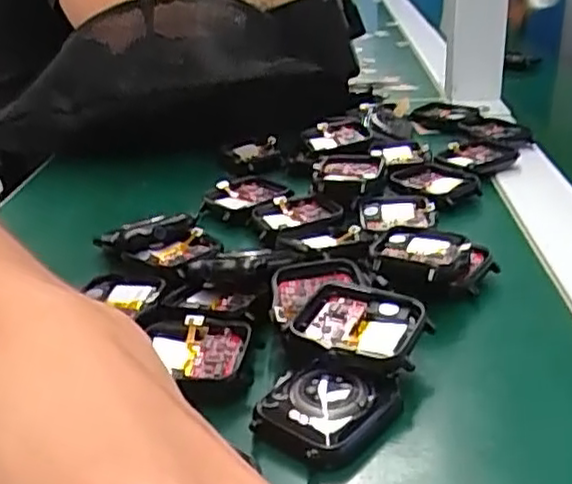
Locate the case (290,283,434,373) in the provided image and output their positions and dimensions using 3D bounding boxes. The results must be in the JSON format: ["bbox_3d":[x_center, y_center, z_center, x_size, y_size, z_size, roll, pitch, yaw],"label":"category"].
[{"bbox_3d":[0.026,0.031,0.250,0.043,0.015,0.035,11,28,28],"label":"case"}]

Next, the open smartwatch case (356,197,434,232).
[{"bbox_3d":[0.056,-0.015,0.365,0.037,0.011,0.030,-3,25,0],"label":"open smartwatch case"}]

